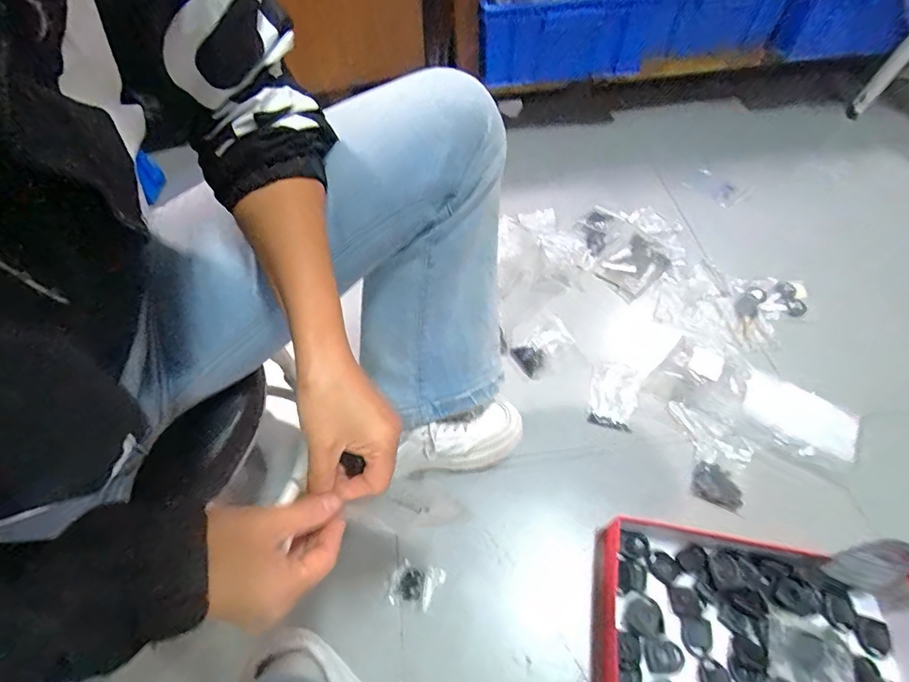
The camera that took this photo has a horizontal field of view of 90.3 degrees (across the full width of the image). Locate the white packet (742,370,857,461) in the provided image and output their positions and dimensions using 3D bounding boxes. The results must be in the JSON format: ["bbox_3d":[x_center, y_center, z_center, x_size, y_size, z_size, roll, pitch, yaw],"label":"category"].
[{"bbox_3d":[0.481,0.101,0.633,0.145,0.019,0.081,34,63,21],"label":"white packet"}]

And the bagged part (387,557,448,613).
[{"bbox_3d":[-0.045,0.289,0.536,0.060,0.014,0.045,10,57,8],"label":"bagged part"}]

